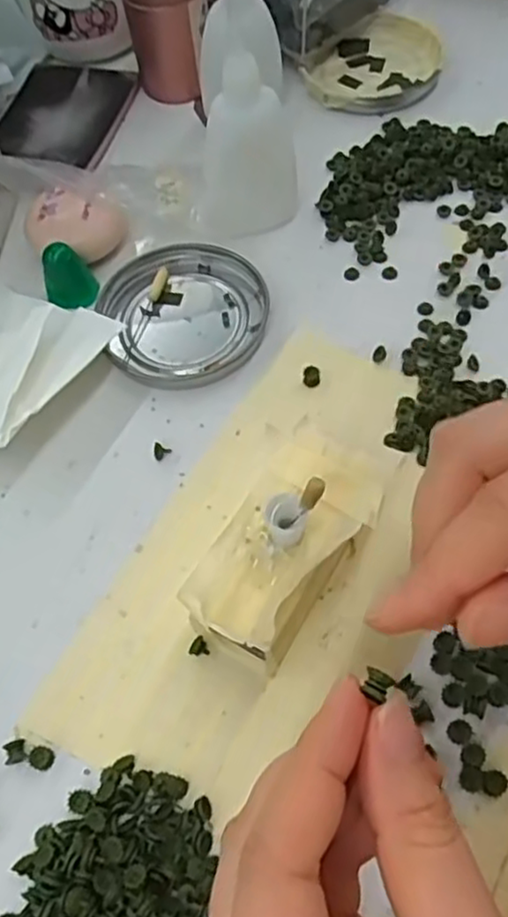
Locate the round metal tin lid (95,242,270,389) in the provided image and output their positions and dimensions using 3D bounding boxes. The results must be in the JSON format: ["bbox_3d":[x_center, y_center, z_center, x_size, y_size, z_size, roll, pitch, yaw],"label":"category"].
[{"bbox_3d":[-0.032,-0.068,0.327,0.075,0.010,0.070,-2,62,3],"label":"round metal tin lid"}]

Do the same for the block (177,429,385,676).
[{"bbox_3d":[0.012,0.033,0.252,0.044,0.041,0.082,30,68,18],"label":"block"}]

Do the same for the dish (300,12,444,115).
[{"bbox_3d":[0.068,-0.227,0.408,0.075,0.017,0.073,6,62,7],"label":"dish"}]

